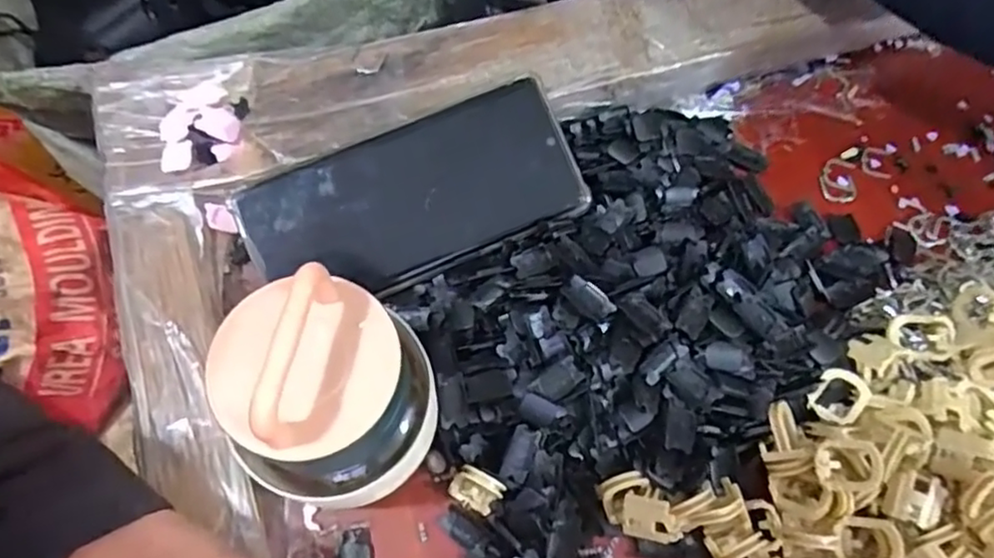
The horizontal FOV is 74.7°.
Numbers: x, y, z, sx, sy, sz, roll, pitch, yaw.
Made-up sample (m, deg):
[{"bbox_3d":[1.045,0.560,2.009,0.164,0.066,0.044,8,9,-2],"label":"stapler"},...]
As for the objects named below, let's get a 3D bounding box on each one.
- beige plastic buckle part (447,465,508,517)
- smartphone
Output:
[{"bbox_3d":[-0.010,0.092,0.284,0.023,0.019,0.015,28,69,11],"label":"beige plastic buckle part"},{"bbox_3d":[-0.041,-0.038,0.323,0.160,0.006,0.075,-23,93,-2],"label":"smartphone"}]

